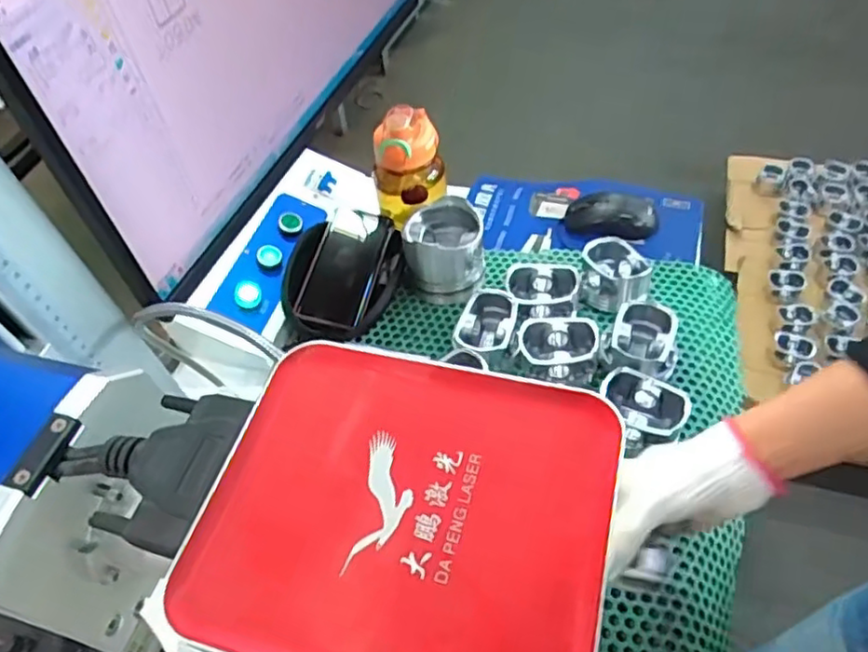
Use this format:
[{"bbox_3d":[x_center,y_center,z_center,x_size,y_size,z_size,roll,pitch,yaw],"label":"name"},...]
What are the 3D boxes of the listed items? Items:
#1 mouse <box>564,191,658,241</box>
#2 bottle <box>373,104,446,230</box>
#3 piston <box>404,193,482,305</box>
[{"bbox_3d":[0.224,-0.141,0.792,0.108,0.031,0.056,10,54,16],"label":"mouse"},{"bbox_3d":[-0.022,-0.185,0.752,0.091,0.134,0.064,-40,57,-21],"label":"bottle"},{"bbox_3d":[0.013,-0.085,0.717,0.087,0.076,0.090,-7,51,3],"label":"piston"}]

